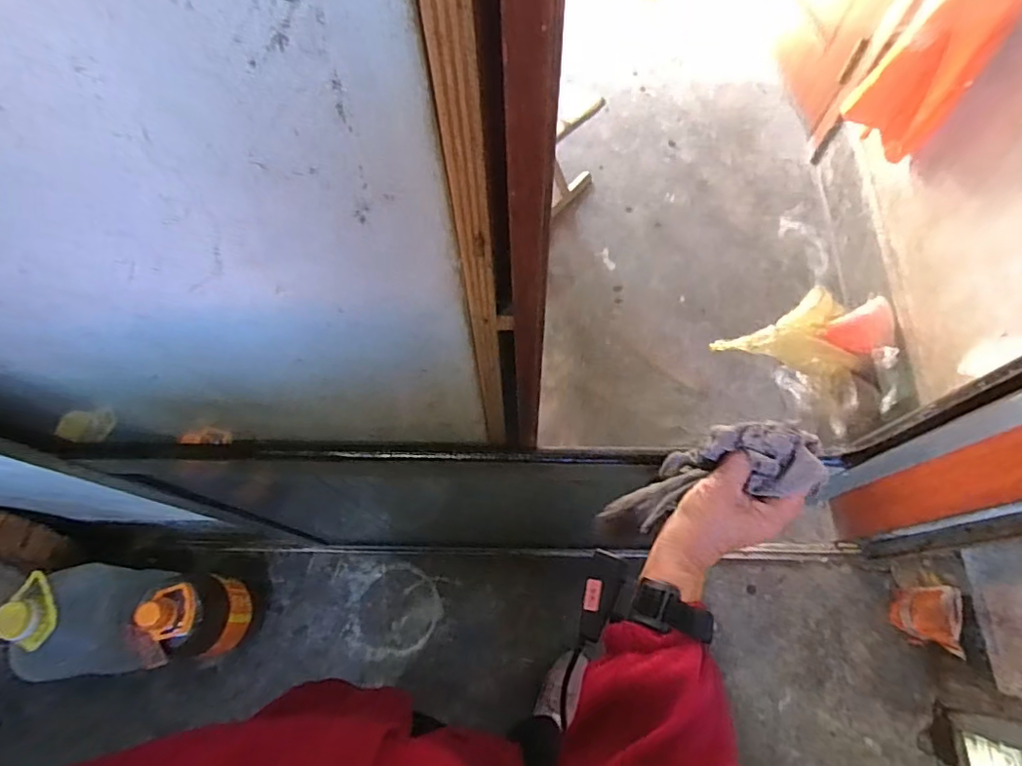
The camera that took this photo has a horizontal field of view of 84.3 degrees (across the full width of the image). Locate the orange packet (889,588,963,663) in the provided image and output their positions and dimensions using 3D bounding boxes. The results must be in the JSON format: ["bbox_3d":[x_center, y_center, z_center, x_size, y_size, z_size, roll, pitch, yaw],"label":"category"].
[{"bbox_3d":[0.863,0.494,1.173,0.052,0.167,0.128,-5,68,-1],"label":"orange packet"}]

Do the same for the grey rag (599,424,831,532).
[{"bbox_3d":[0.164,0.082,0.478,0.178,0.059,0.060,-24,66,26],"label":"grey rag"}]

